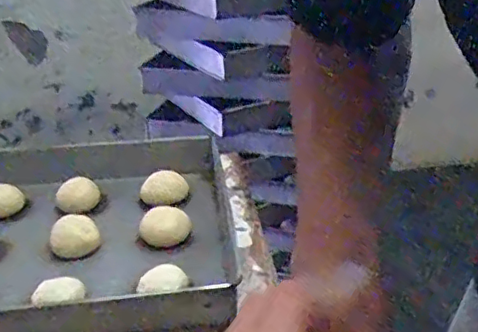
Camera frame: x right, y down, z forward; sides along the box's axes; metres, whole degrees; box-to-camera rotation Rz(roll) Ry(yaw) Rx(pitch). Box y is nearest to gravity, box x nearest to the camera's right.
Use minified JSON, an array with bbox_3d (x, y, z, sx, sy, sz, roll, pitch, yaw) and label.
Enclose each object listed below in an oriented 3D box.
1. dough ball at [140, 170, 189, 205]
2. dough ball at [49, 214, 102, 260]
[{"bbox_3d":[-0.111,0.032,0.923,0.068,0.030,0.062,1,25,10],"label":"dough ball"},{"bbox_3d":[-0.218,0.097,0.810,0.057,0.049,0.053,-3,24,1],"label":"dough ball"}]

